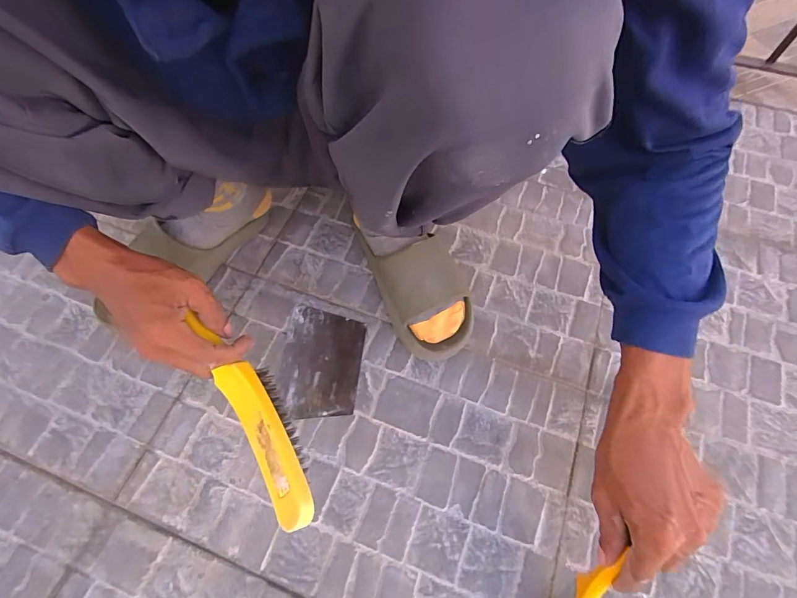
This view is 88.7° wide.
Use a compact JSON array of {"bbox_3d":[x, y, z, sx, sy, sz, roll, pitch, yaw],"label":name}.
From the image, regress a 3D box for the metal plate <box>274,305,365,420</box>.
[{"bbox_3d":[-0.097,0.076,0.503,0.097,0.004,0.134,4,63,3],"label":"metal plate"}]

